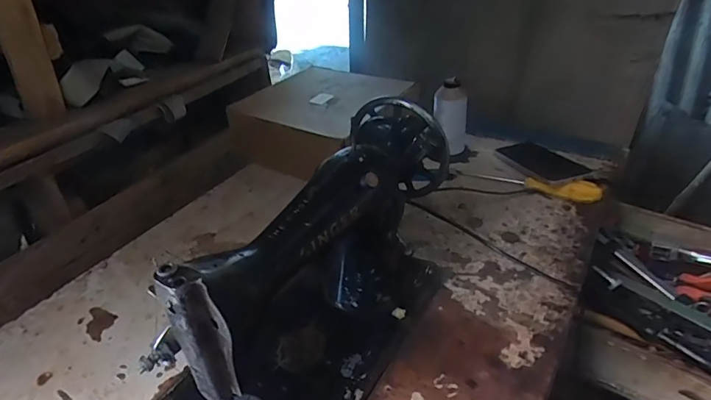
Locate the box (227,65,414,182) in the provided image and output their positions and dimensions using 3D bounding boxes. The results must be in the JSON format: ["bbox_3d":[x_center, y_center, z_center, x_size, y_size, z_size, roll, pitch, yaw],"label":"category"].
[{"bbox_3d":[-0.056,-0.143,0.831,0.254,0.112,0.253,20,39,27],"label":"box"}]

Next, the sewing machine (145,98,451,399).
[{"bbox_3d":[-0.037,0.069,0.446,0.154,0.186,0.384,19,39,27],"label":"sewing machine"}]

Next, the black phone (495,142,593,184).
[{"bbox_3d":[0.309,-0.066,0.744,0.085,0.007,0.165,-16,27,-11],"label":"black phone"}]

